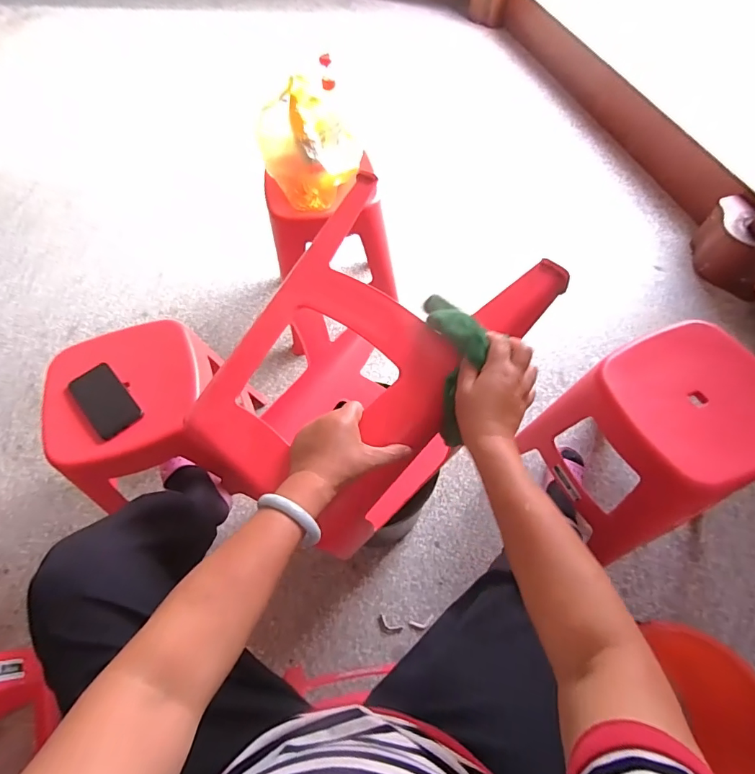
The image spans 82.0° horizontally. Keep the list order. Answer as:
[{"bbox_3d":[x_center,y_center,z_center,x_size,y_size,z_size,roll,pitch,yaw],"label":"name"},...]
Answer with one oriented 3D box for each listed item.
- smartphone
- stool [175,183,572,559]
[{"bbox_3d":[-0.523,0.022,0.829,0.085,0.007,0.166,-41,66,-18],"label":"smartphone"},{"bbox_3d":[-0.010,0.004,0.698,0.355,0.330,0.444,31,69,17],"label":"stool"}]

